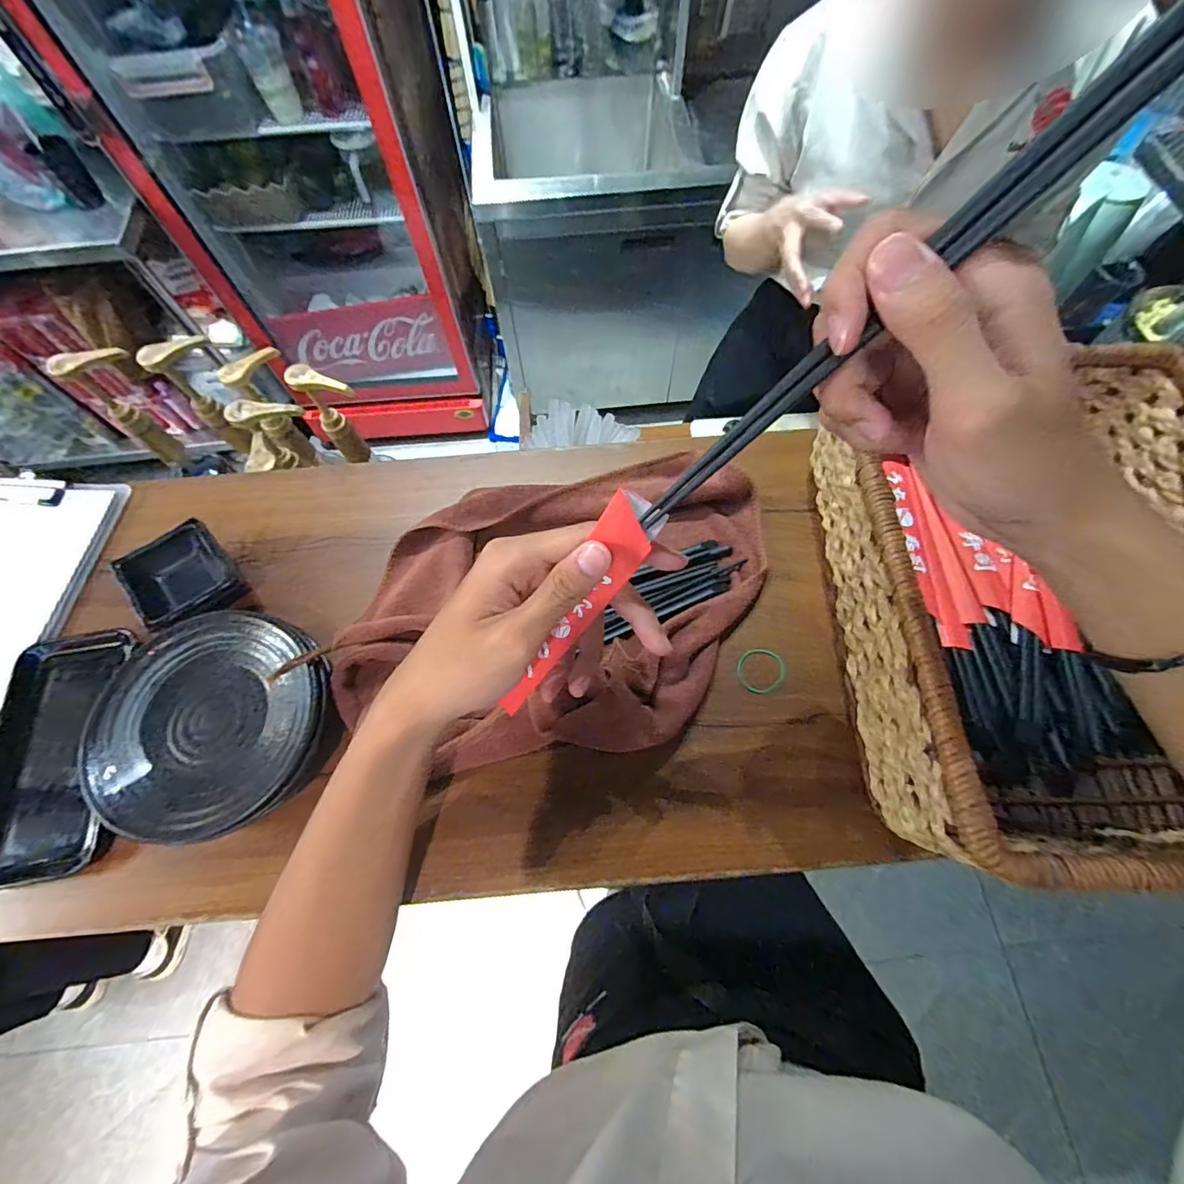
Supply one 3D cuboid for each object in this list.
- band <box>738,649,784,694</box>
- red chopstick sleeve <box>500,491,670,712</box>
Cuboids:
[{"bbox_3d":[0.124,0.058,0.374,0.034,0.004,0.033,0,72,1],"label":"band"},{"bbox_3d":[-0.012,0.018,0.272,0.023,0.163,0.016,47,40,19],"label":"red chopstick sleeve"}]

